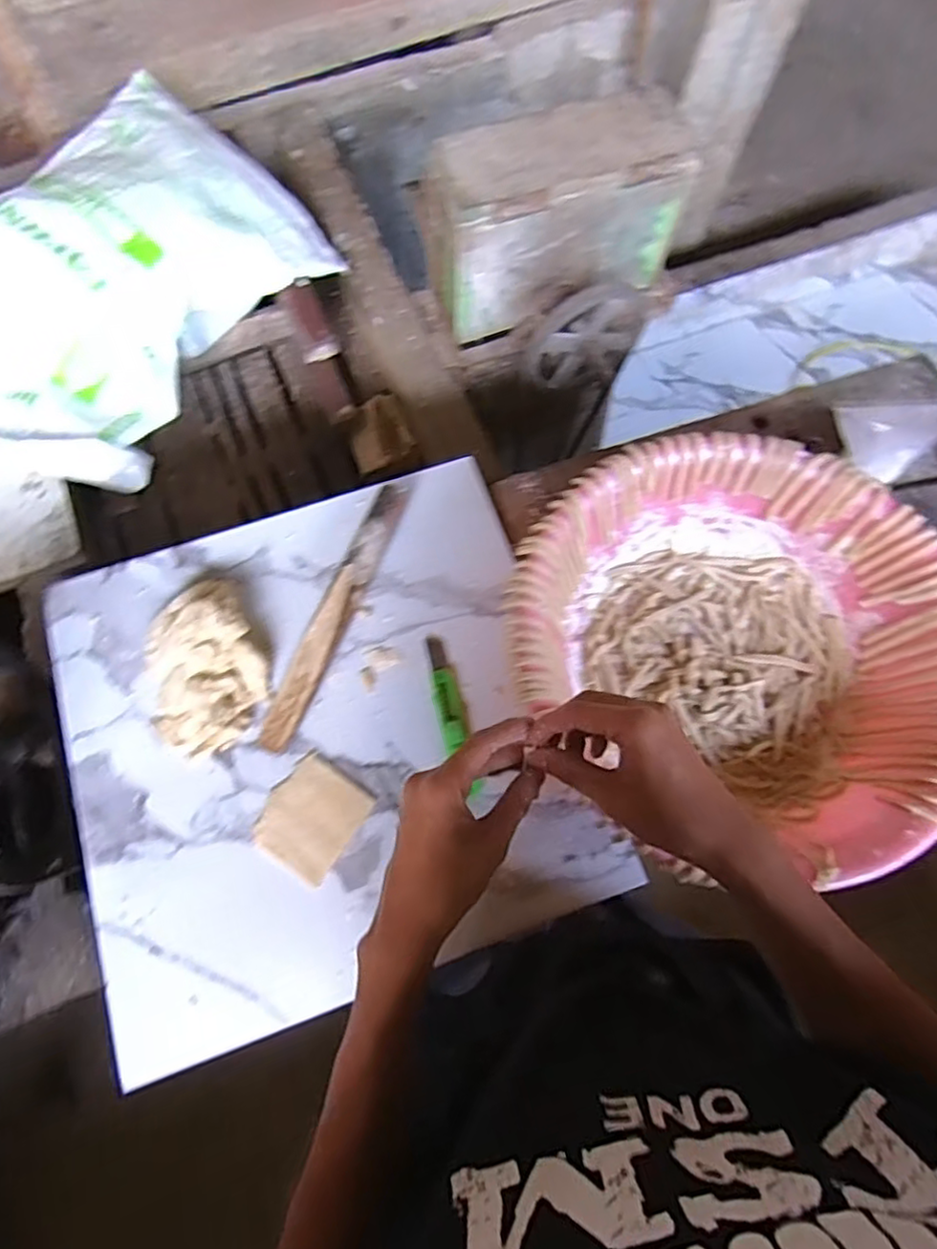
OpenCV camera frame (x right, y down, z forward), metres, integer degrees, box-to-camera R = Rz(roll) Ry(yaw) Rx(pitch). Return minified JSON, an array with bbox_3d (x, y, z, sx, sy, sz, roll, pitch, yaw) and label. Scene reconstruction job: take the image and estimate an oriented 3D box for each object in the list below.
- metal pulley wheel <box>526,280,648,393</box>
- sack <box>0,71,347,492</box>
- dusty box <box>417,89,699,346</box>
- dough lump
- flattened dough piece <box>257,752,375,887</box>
[{"bbox_3d":[0.187,-0.445,1.027,0.213,0.198,0.031,-26,69,-11],"label":"metal pulley wheel"},{"bbox_3d":[-0.556,-0.512,1.009,0.432,0.226,0.671,27,69,11],"label":"sack"},{"bbox_3d":[0.130,-0.585,0.957,0.358,0.233,0.116,-19,68,-8],"label":"dusty box"},{"bbox_3d":[-0.269,0.038,0.666,0.110,0.056,0.169,-14,67,-6],"label":"dough lump"},{"bbox_3d":[-0.152,0.185,0.635,0.087,0.006,0.097,31,70,13],"label":"flattened dough piece"}]

